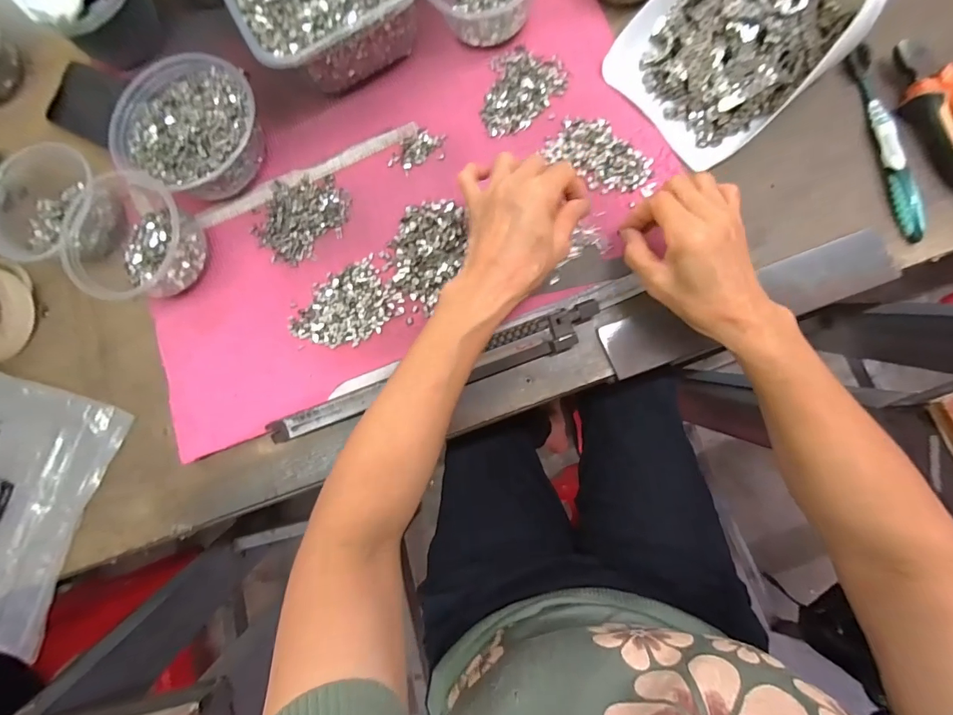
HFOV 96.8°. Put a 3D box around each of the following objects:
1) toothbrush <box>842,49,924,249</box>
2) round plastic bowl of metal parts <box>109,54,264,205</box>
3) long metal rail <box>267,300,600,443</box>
[{"bbox_3d":[0.359,-0.189,0.370,0.015,0.021,0.181,-10,80,5],"label":"toothbrush"},{"bbox_3d":[-0.273,-0.221,0.409,0.139,0.049,0.126,30,85,10],"label":"round plastic bowl of metal parts"},{"bbox_3d":[-0.042,0.014,0.377,0.308,0.022,0.036,-18,80,3],"label":"long metal rail"}]

